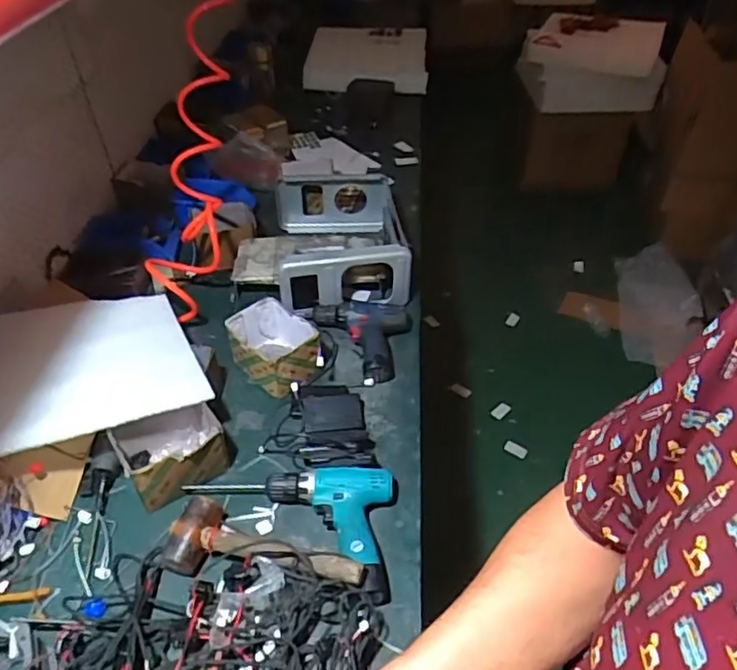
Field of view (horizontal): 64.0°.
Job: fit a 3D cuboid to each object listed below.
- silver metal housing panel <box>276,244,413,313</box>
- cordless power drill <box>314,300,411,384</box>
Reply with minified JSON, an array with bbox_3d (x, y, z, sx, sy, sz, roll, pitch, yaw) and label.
[{"bbox_3d":[-0.045,-0.110,1.163,0.257,0.129,0.074,-7,43,-7],"label":"silver metal housing panel"},{"bbox_3d":[-0.010,0.006,1.101,0.184,0.069,0.183,-1,43,0],"label":"cordless power drill"}]

